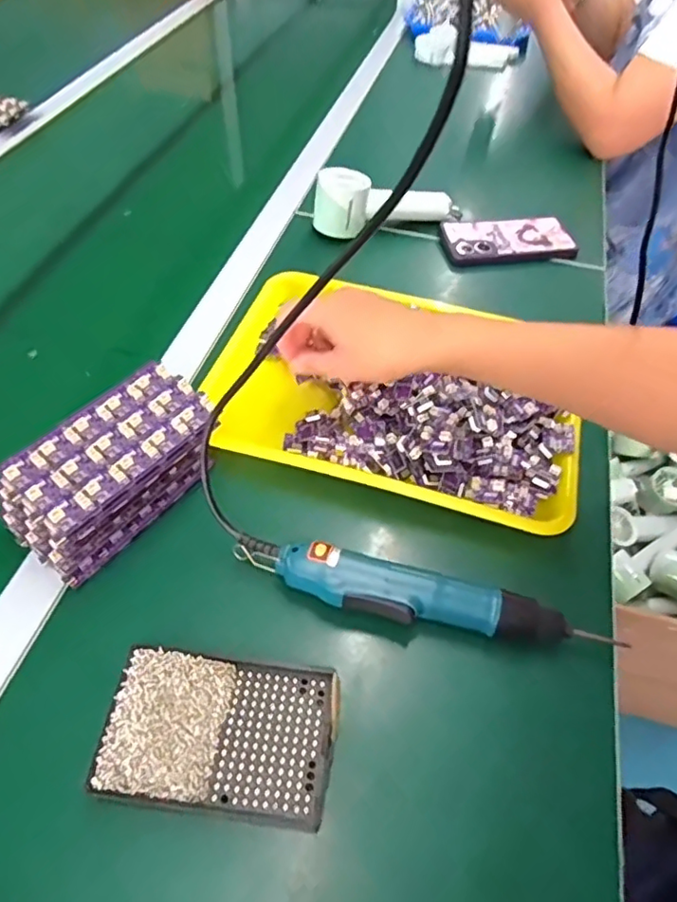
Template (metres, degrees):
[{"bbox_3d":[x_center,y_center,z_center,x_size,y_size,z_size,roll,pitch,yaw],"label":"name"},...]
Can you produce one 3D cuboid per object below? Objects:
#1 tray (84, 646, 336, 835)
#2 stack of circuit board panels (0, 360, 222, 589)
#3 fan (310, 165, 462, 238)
[{"bbox_3d":[-0.072,0.173,0.363,0.136,0.019,0.086,7,52,3],"label":"tray"},{"bbox_3d":[-0.173,0.014,0.456,0.083,0.069,0.157,31,57,20],"label":"stack of circuit board panels"},{"bbox_3d":[0.064,-0.306,0.730,0.194,0.070,0.065,-1,52,-3],"label":"fan"}]

